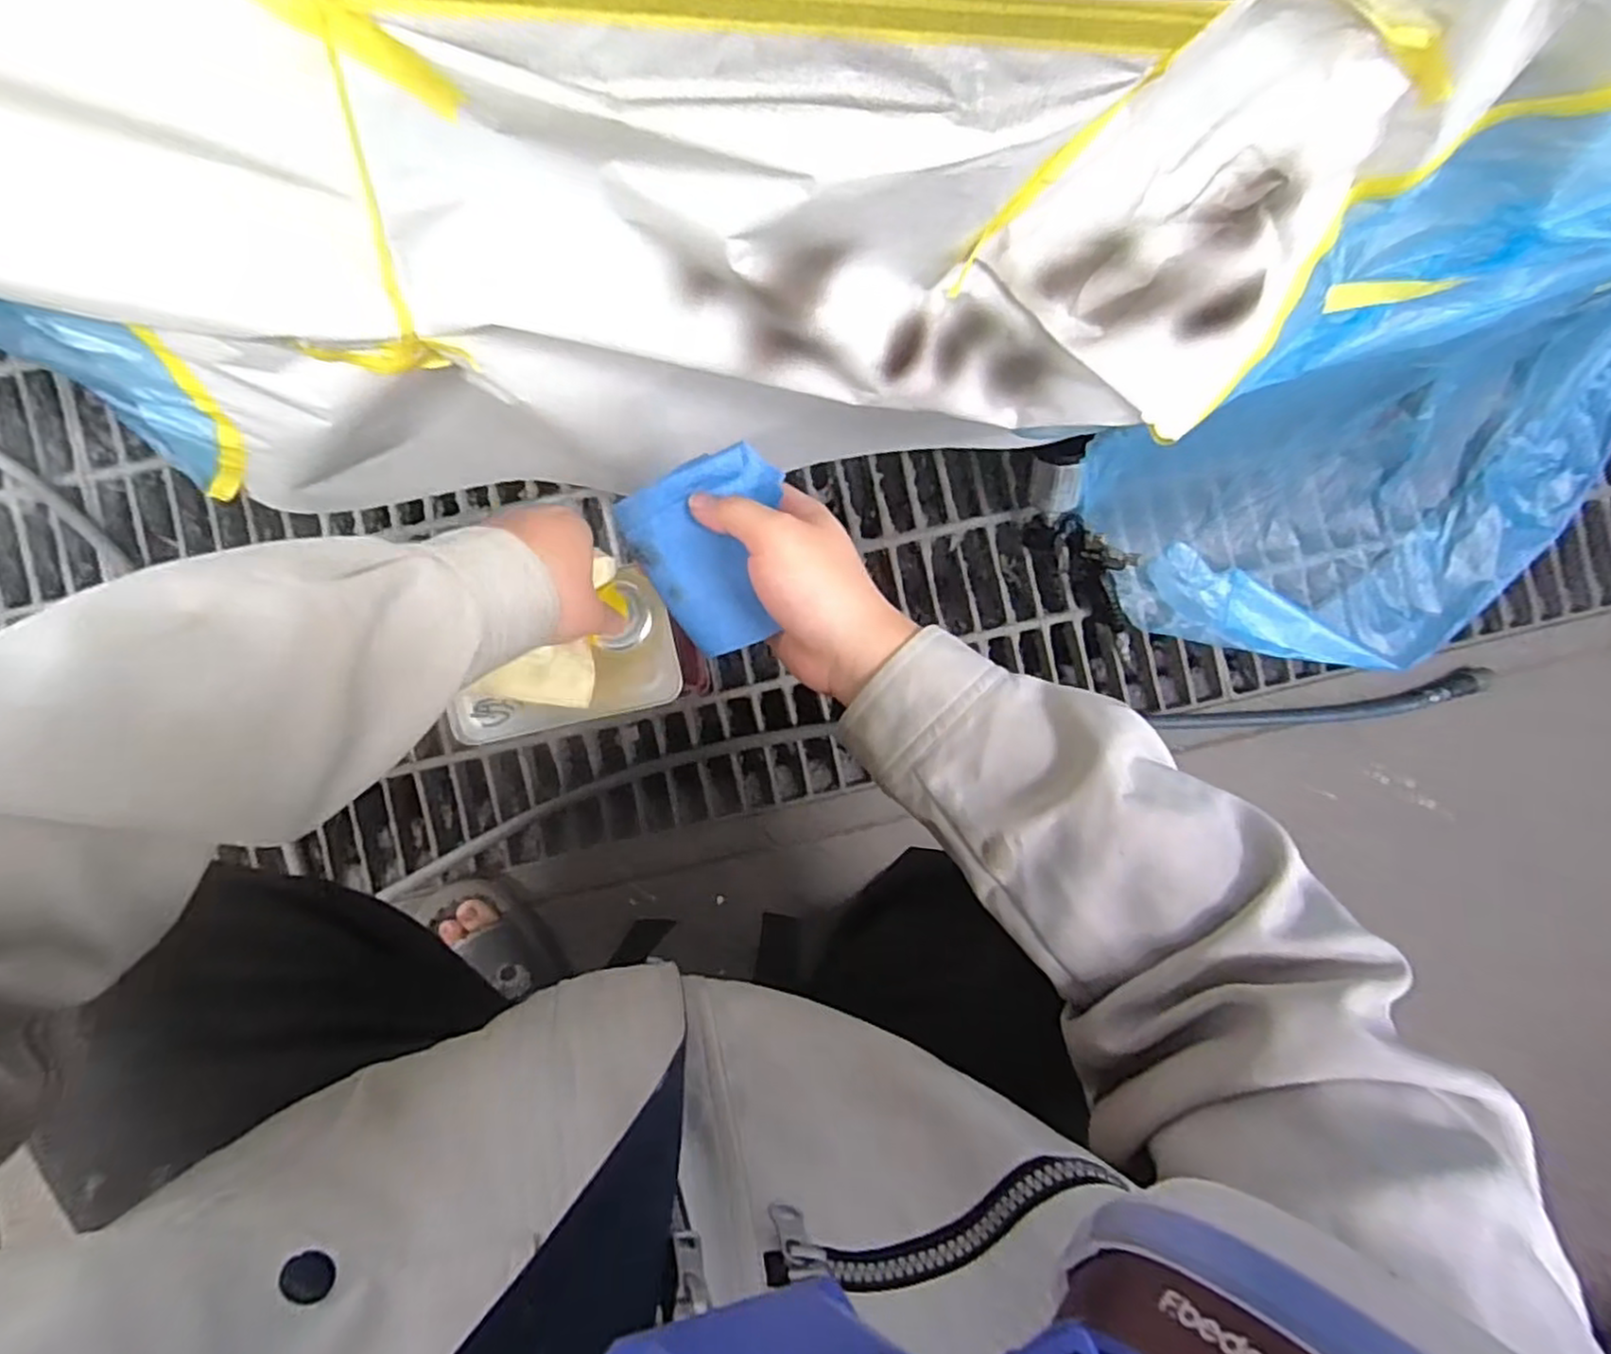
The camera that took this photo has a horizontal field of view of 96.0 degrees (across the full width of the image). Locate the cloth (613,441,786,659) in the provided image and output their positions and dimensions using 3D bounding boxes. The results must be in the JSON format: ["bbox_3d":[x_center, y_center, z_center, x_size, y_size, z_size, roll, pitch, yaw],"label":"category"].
[{"bbox_3d":[-0.047,-0.070,0.411,0.092,0.021,0.103,-26,90,-3],"label":"cloth"}]

